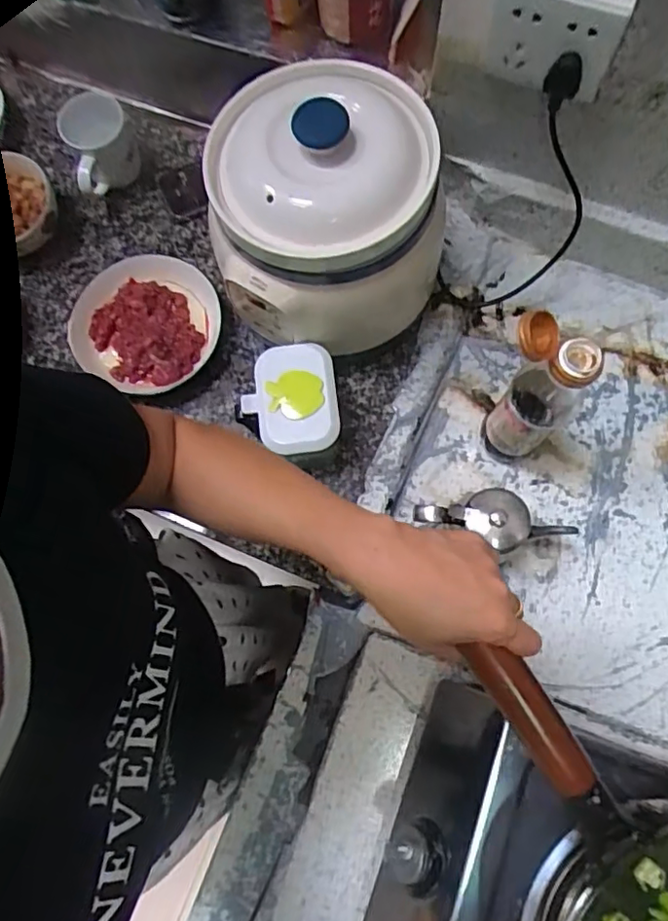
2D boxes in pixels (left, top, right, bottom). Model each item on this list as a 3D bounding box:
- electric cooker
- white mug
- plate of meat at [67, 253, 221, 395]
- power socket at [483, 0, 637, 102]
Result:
[{"bbox_3d":[-0.002,-0.236,0.593,0.233,0.203,0.188,-39,78,-7],"label":"electric cooker"},{"bbox_3d":[-0.283,-0.382,0.723,0.079,0.088,0.087,-25,77,-4],"label":"white mug"},{"bbox_3d":[-0.223,-0.164,0.700,0.165,0.032,0.162,0,76,2],"label":"plate of meat"},{"bbox_3d":[0.182,-0.354,0.500,0.107,0.088,0.031,21,78,7],"label":"power socket"}]

